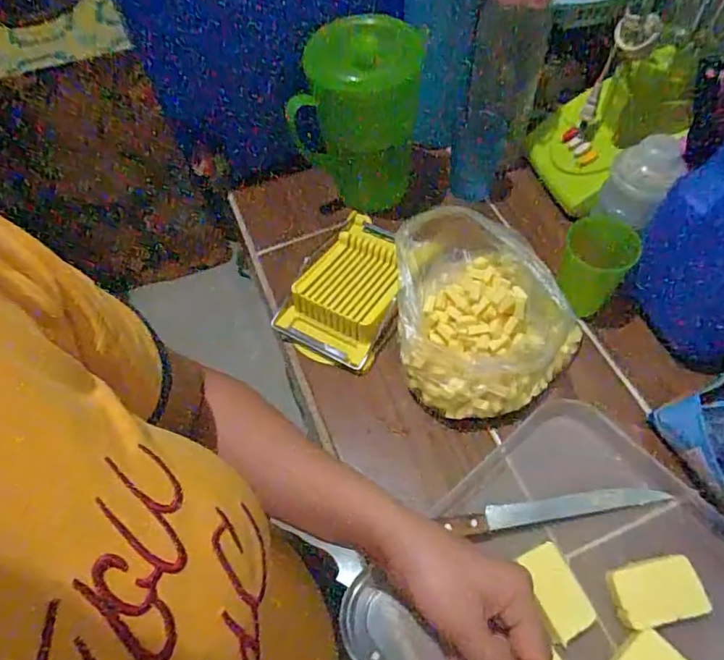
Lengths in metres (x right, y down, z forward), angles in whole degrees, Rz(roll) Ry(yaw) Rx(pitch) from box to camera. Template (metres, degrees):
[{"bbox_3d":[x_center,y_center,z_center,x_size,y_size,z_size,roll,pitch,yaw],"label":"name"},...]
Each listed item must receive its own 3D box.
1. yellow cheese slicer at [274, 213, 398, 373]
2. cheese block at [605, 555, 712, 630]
[{"bbox_3d":[-0.012,-0.055,0.599,0.106,0.034,0.188,21,61,16],"label":"yellow cheese slicer"},{"bbox_3d":[0.238,0.211,0.431,0.065,0.015,0.046,-11,58,-3],"label":"cheese block"}]

